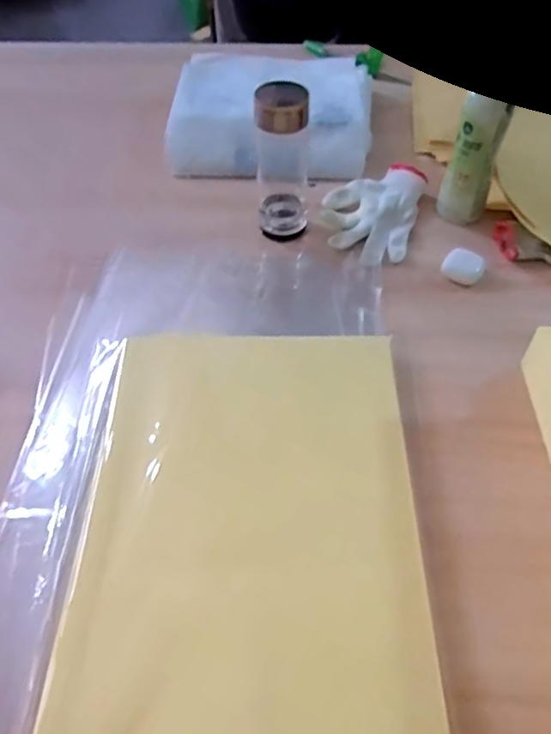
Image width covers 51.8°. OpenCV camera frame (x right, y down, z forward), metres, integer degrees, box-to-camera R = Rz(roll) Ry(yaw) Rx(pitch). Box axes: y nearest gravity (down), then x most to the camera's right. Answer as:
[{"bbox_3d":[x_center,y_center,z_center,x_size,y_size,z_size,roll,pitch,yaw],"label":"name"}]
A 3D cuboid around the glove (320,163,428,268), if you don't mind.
[{"bbox_3d":[0.130,-0.218,0.779,0.124,0.031,0.179,15,54,12],"label":"glove"}]

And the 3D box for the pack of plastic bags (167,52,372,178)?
[{"bbox_3d":[-0.004,-0.426,0.915,0.309,0.066,0.304,4,52,4],"label":"pack of plastic bags"}]

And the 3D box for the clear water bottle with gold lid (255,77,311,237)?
[{"bbox_3d":[0.010,-0.258,0.714,0.067,0.185,0.058,4,52,4],"label":"clear water bottle with gold lid"}]

